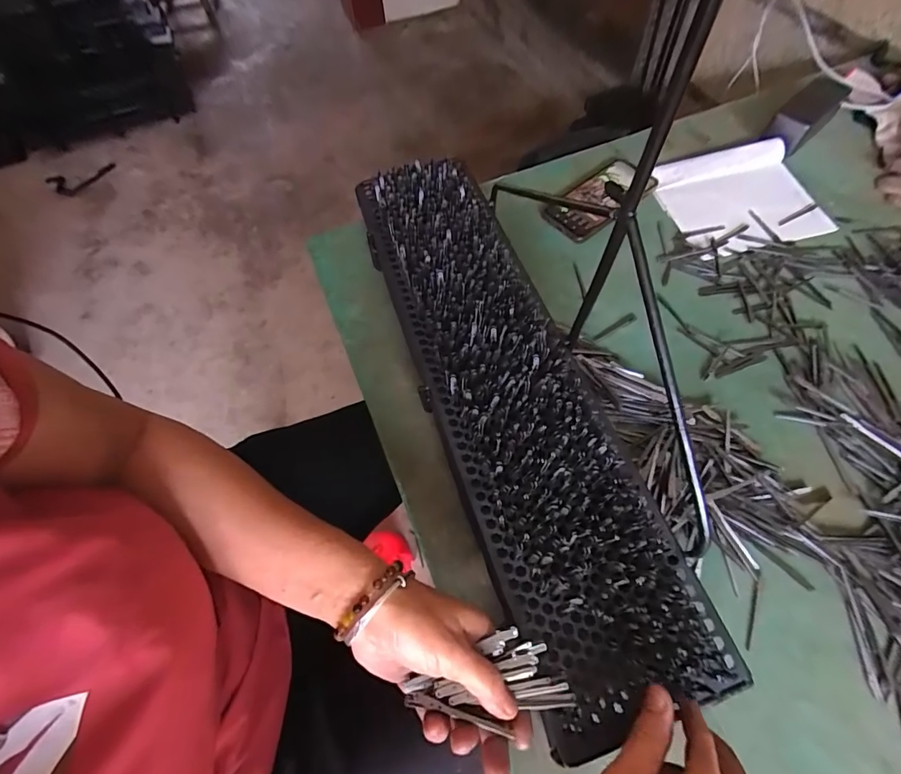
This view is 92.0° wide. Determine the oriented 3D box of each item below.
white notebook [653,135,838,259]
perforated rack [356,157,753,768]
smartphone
[{"bbox_3d":[0.395,-0.260,0.593,0.197,0.018,0.166,-13,63,-4],"label":"white notebook"},{"bbox_3d":[0.043,-0.010,0.431,0.144,0.080,0.573,-21,65,-2],"label":"perforated rack"},{"bbox_3d":[0.205,-0.258,0.595,0.154,0.012,0.072,-39,75,-15],"label":"smartphone"}]

